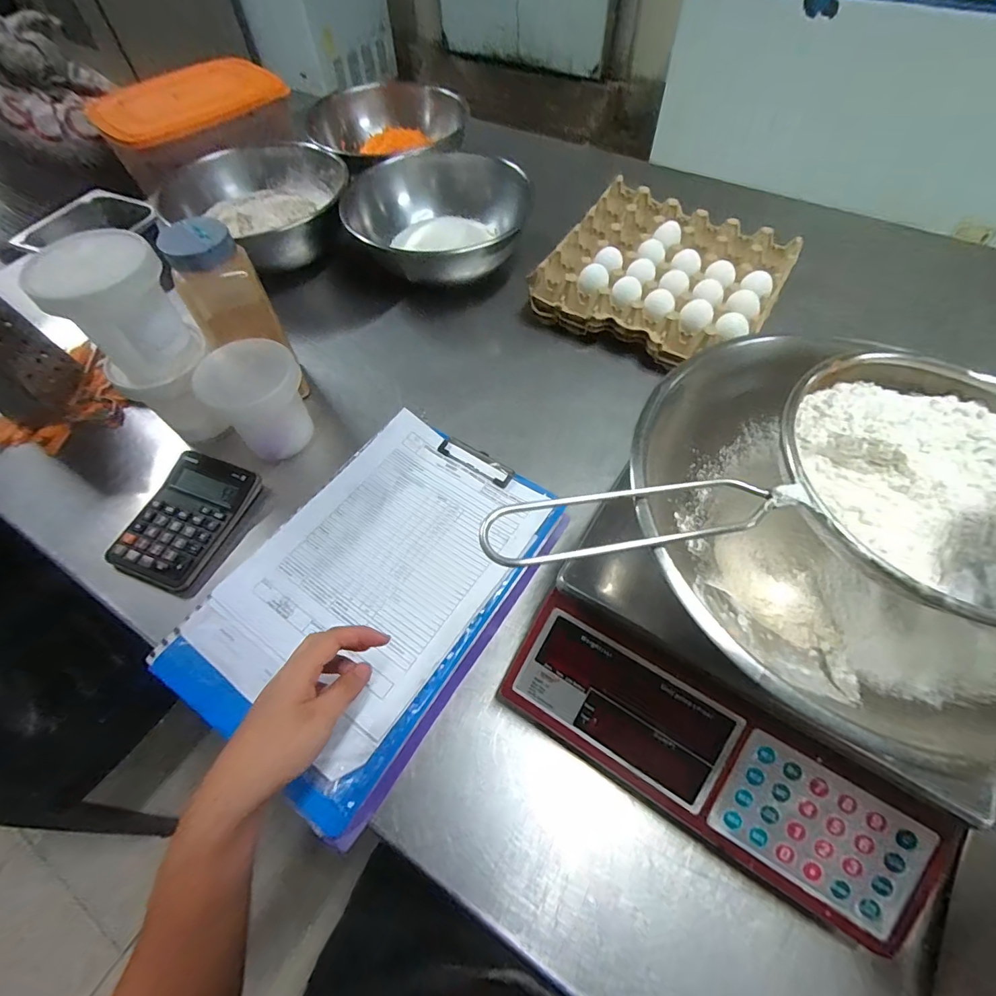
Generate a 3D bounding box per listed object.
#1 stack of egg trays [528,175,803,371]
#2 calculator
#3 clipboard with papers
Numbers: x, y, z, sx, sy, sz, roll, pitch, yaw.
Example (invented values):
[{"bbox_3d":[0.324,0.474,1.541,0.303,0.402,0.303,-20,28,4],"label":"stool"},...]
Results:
[{"bbox_3d":[0.238,-0.321,0.673,0.303,0.063,0.293,29,64,17],"label":"stack of egg trays"},{"bbox_3d":[-0.342,0.021,0.512,0.102,0.019,0.146,16,61,10],"label":"calculator"},{"bbox_3d":[-0.106,0.080,0.459,0.210,0.019,0.352,30,63,15],"label":"clipboard with papers"}]

